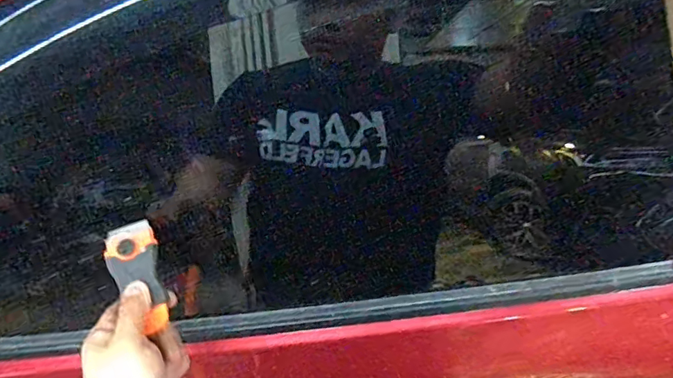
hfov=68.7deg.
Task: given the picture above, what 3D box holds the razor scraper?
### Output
[{"bbox_3d":[-0.168,0.074,0.425,0.045,0.015,0.092,-25,76,-17],"label":"razor scraper"}]

